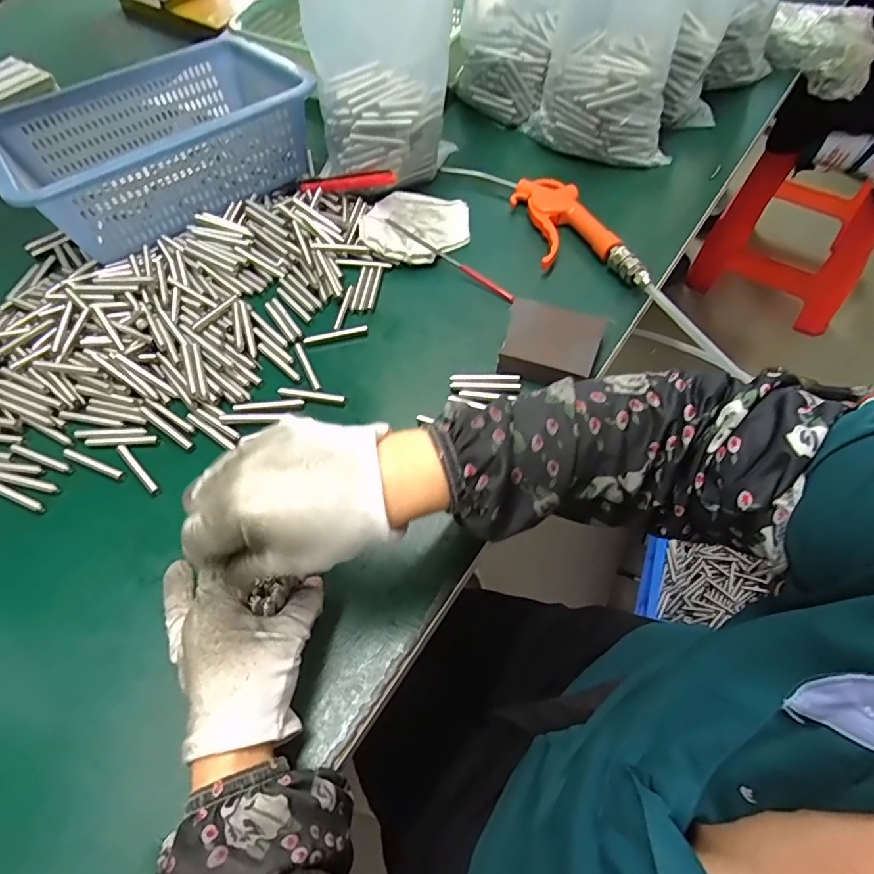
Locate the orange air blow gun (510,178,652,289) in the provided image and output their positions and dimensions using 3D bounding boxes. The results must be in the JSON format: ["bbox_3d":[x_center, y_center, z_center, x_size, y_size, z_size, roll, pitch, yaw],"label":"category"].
[{"bbox_3d":[0.133,-0.203,0.522,0.081,0.030,0.181,-10,57,-6],"label":"orange air blow gun"}]

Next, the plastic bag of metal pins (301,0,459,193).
[{"bbox_3d":[-0.055,-0.356,0.516,0.129,0.205,0.085,-10,57,-6],"label":"plastic bag of metal pins"}]

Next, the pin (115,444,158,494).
[{"bbox_3d":[-0.234,0.024,0.406,0.007,0.004,0.056,-38,65,-24],"label":"pin"}]

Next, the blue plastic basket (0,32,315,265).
[{"bbox_3d":[-0.297,-0.319,0.567,0.312,0.090,0.237,-32,62,-19],"label":"blue plastic basket"}]

